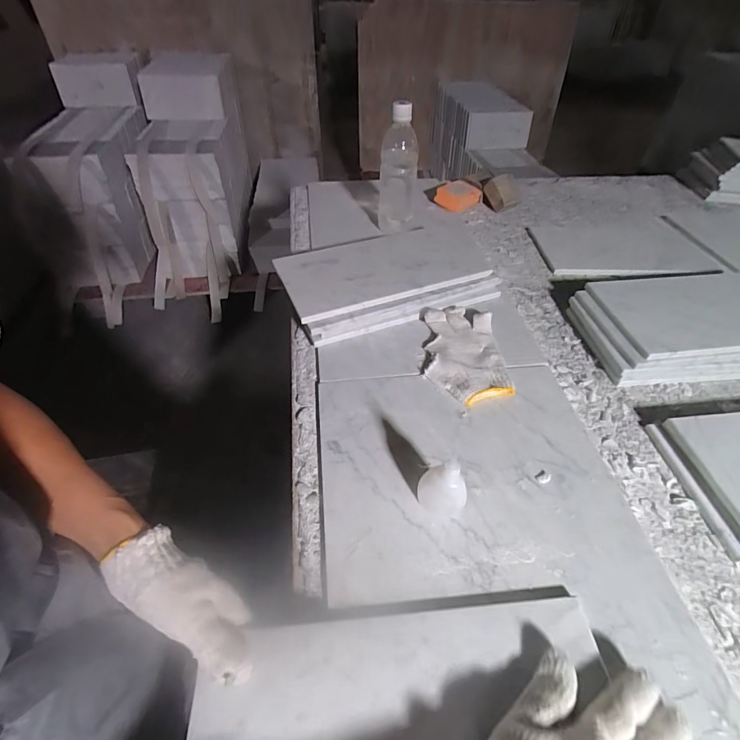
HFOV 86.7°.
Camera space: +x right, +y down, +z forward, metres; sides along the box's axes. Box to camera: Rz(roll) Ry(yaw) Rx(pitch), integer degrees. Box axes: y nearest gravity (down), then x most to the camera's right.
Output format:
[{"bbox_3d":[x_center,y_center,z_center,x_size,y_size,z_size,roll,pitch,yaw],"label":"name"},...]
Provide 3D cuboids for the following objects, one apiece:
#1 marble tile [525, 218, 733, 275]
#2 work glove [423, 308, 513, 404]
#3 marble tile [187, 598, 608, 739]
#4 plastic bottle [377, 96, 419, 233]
[{"bbox_3d":[0.465,-0.232,0.735,0.300,0.014,0.186,-1,46,-3],"label":"marble tile"},{"bbox_3d":[0.124,-0.026,0.521,0.098,0.029,0.160,2,46,0],"label":"work glove"},{"bbox_3d":[0.028,0.245,0.262,0.292,0.023,0.147,-4,43,-4],"label":"marble tile"},{"bbox_3d":[0.048,-0.346,0.681,0.066,0.191,0.059,4,46,2],"label":"plastic bottle"}]

